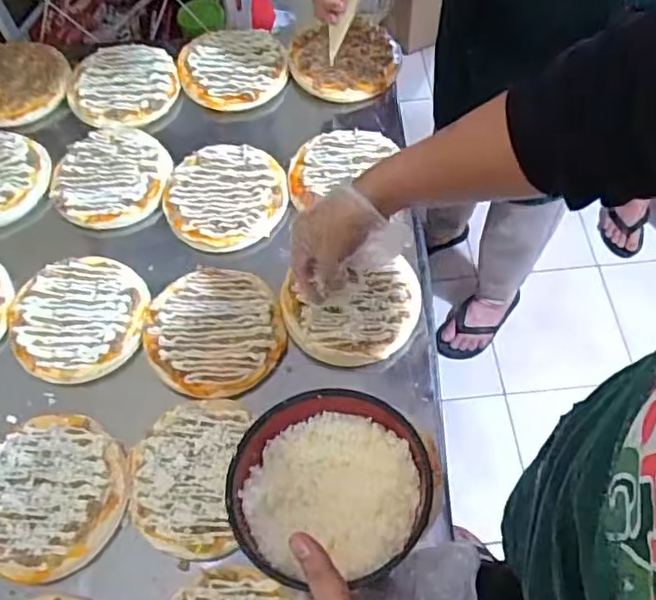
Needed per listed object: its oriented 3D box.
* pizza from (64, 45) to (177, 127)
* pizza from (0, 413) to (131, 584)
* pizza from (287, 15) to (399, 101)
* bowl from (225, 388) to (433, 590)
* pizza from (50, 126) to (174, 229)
[{"bbox_3d":[-0.283,-0.299,0.854,0.147,0.016,0.153,-1,63,2],"label":"pizza"},{"bbox_3d":[-0.267,0.182,0.586,0.143,0.019,0.147,-1,63,2],"label":"pizza"},{"bbox_3d":[0.022,-0.336,0.862,0.146,0.025,0.137,-1,63,2],"label":"pizza"},{"bbox_3d":[0.001,0.134,0.457,0.140,0.050,0.131,-1,63,2],"label":"bowl"},{"bbox_3d":[-0.271,-0.155,0.777,0.141,0.013,0.146,-1,63,2],"label":"pizza"}]

